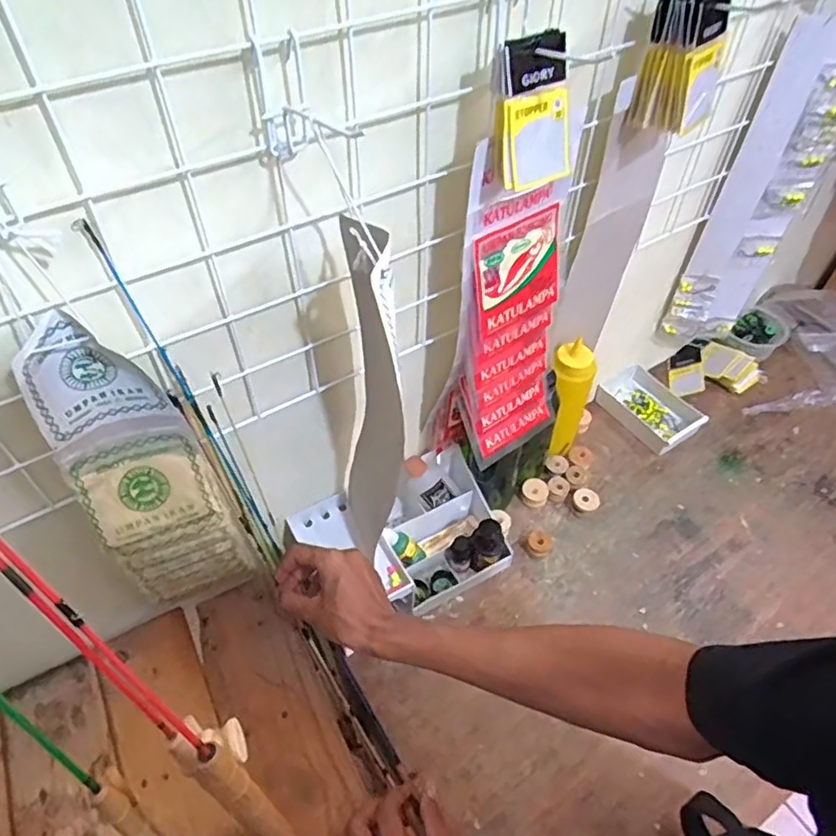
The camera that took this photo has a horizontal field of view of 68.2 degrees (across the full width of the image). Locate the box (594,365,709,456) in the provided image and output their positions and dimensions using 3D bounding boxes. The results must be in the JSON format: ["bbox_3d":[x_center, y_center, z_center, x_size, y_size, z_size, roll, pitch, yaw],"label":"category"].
[{"bbox_3d":[0.341,-0.013,0.921,0.097,0.034,0.151,-31,57,-24],"label":"box"}]

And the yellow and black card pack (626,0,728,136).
[{"bbox_3d":[0.215,-0.287,0.498,0.061,0.093,0.051,21,53,16],"label":"yellow and black card pack"}]

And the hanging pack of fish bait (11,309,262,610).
[{"bbox_3d":[-0.214,0.065,0.515,0.100,0.346,0.053,-18,52,-15],"label":"hanging pack of fish bait"}]

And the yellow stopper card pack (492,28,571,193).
[{"bbox_3d":[0.084,-0.217,0.441,0.054,0.095,0.019,-17,39,-9],"label":"yellow stopper card pack"}]

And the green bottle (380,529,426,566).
[{"bbox_3d":[-0.017,0.157,0.733,0.024,0.076,0.026,-17,41,32],"label":"green bottle"}]

